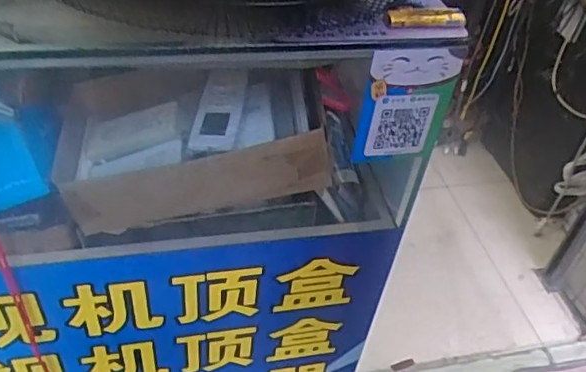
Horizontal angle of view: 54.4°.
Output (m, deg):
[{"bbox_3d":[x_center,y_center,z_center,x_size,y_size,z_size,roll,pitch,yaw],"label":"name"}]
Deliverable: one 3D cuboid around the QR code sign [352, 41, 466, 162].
[{"bbox_3d":[0.127,-0.089,0.628,0.103,0.149,0.010,-7,47,-11],"label":"QR code sign"}]

